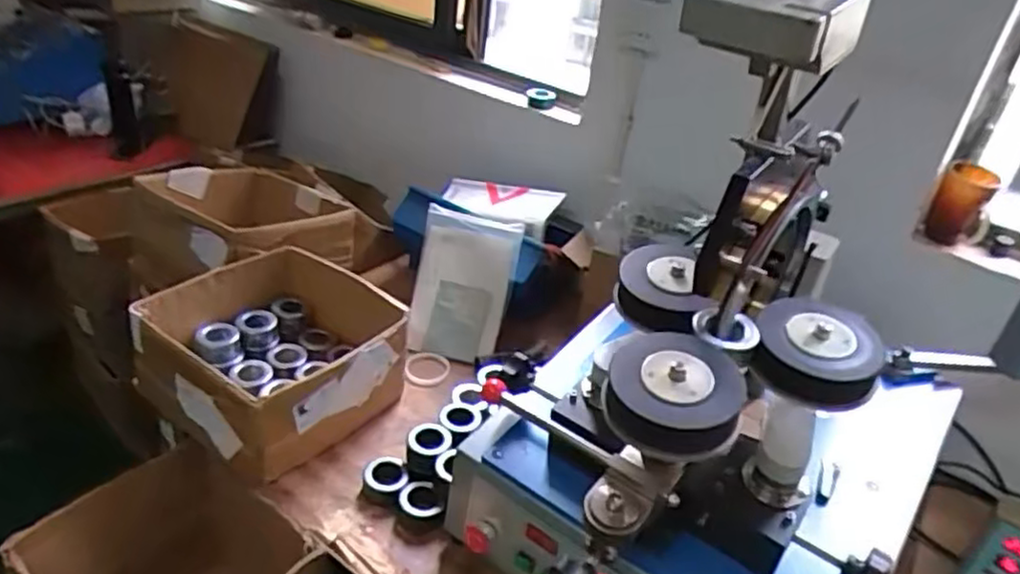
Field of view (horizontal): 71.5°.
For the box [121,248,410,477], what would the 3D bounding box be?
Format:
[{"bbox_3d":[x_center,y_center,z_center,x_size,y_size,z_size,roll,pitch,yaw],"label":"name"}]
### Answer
[{"bbox_3d":[-0.383,0.113,1.183,0.334,0.164,0.354,29,38,30],"label":"box"}]

